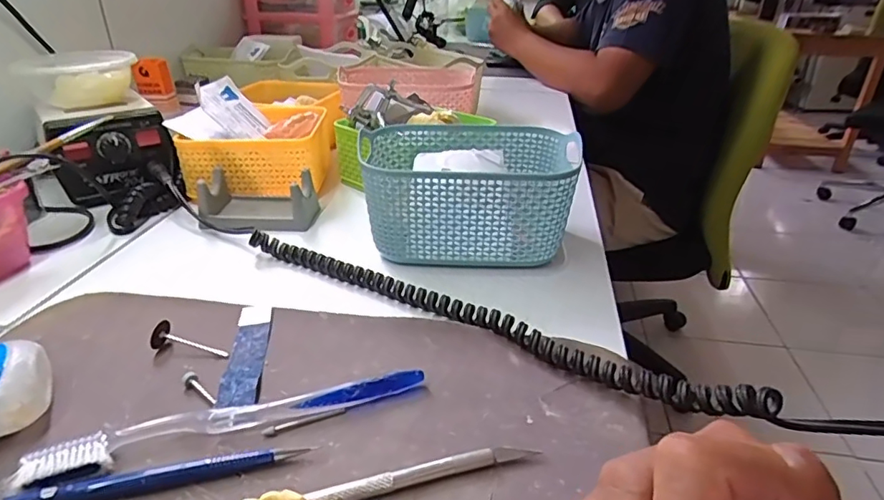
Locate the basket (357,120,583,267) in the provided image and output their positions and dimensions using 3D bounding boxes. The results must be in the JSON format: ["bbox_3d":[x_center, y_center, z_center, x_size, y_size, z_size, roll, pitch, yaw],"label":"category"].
[{"bbox_3d":[0.021,-0.046,0.443,0.158,0.081,0.116,2,28,2],"label":"basket"}]

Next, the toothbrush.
[{"bbox_3d":[-0.100,0.085,0.271,0.187,0.013,0.018,-11,30,-21],"label":"toothbrush"}]

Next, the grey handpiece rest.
[{"bbox_3d":[-0.166,-0.045,0.489,0.101,0.038,0.065,-2,28,-5],"label":"grey handpiece rest"}]

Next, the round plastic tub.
[{"bbox_3d":[-0.360,-0.173,0.530,0.093,0.047,0.108,-18,33,-31],"label":"round plastic tub"}]

